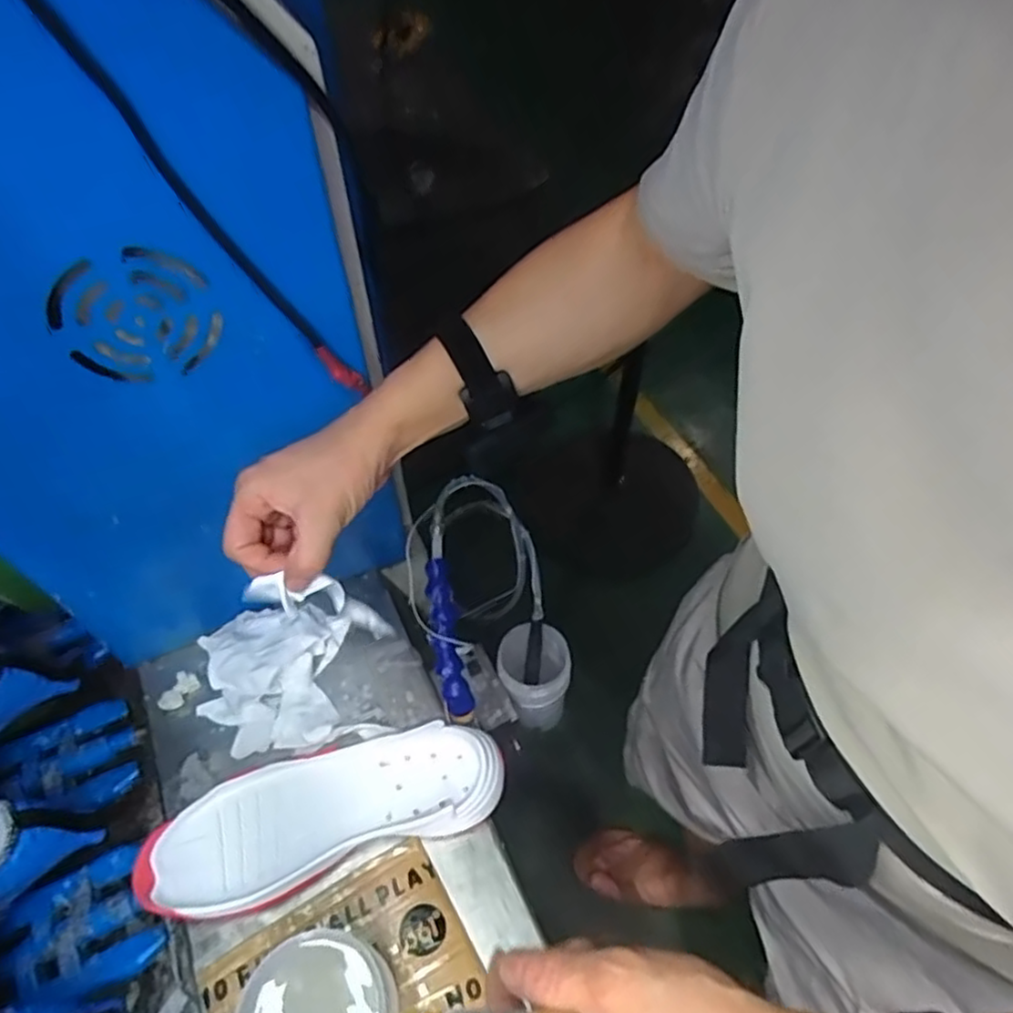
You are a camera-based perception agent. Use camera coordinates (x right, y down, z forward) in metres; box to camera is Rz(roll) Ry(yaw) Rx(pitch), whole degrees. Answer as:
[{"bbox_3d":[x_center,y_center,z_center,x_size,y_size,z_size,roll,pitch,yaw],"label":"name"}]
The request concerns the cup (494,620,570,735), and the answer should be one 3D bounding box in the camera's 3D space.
[{"bbox_3d":[0.029,0.181,0.737,0.073,0.106,0.071,-1,54,2],"label":"cup"}]

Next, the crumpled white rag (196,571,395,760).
[{"bbox_3d":[-0.204,0.137,0.645,0.158,0.034,0.166,35,63,25],"label":"crumpled white rag"}]

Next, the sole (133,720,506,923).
[{"bbox_3d":[-0.139,0.237,0.546,0.268,0.032,0.094,-17,55,-9],"label":"sole"}]

